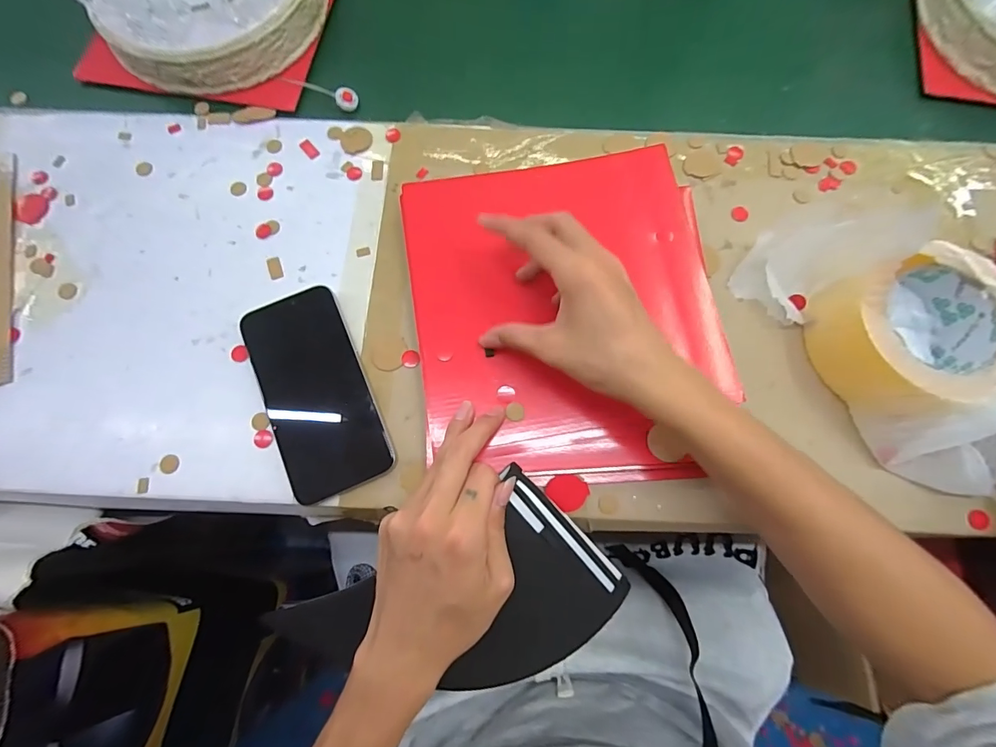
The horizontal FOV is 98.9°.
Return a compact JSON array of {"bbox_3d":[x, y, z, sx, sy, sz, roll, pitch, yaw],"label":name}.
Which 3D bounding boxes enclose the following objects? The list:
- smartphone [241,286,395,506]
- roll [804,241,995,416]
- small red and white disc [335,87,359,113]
[{"bbox_3d":[-0.137,0.011,0.317,0.074,0.013,0.155,-23,77,-5],"label":"smartphone"},{"bbox_3d":[0.298,-0.023,0.300,0.108,0.060,0.116,-18,76,-5],"label":"roll"},{"bbox_3d":[-0.140,-0.255,0.394,0.019,0.008,0.017,-18,76,-5],"label":"small red and white disc"}]

